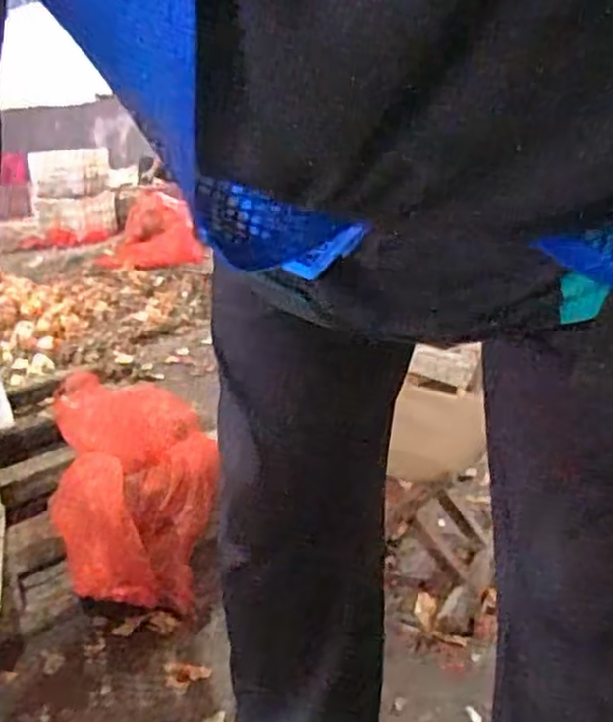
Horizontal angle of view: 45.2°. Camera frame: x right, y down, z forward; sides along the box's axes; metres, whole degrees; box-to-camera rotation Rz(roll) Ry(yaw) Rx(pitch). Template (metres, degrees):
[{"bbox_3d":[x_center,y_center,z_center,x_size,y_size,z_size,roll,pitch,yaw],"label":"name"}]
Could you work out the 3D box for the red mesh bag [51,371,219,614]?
[{"bbox_3d":[-0.302,0.206,1.298,0.248,0.191,0.540,-9,19,-14],"label":"red mesh bag"}]

